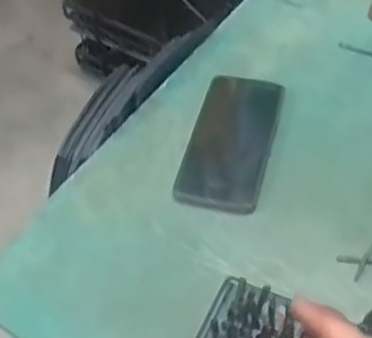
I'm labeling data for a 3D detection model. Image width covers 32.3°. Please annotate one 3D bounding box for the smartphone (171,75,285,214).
[{"bbox_3d":[0.043,-0.029,0.610,0.076,0.015,0.153,10,51,12],"label":"smartphone"}]

